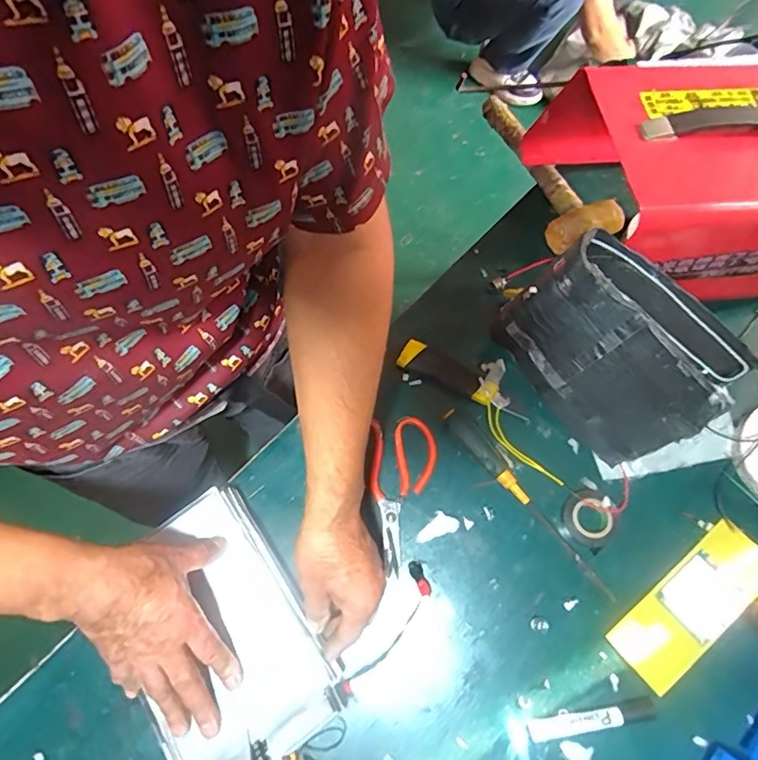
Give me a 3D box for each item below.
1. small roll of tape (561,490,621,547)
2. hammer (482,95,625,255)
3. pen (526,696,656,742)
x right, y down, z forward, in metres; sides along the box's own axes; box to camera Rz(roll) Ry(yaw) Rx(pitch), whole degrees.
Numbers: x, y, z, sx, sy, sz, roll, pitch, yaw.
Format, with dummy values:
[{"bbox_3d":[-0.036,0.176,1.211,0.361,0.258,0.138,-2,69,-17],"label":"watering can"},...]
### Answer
[{"bbox_3d":[0.232,0.153,0.557,0.054,0.023,0.059,-1,69,2],"label":"small roll of tape"},{"bbox_3d":[0.223,-0.308,0.718,0.091,0.037,0.290,-23,70,-6],"label":"hammer"},{"bbox_3d":[0.210,0.334,0.496,0.125,0.013,0.019,-10,69,-1],"label":"pen"}]

